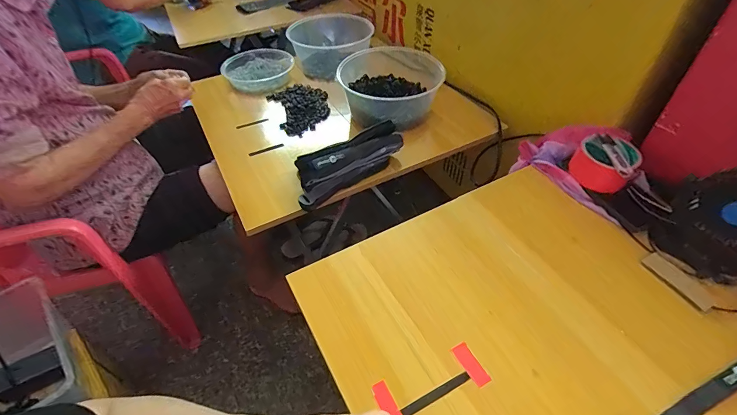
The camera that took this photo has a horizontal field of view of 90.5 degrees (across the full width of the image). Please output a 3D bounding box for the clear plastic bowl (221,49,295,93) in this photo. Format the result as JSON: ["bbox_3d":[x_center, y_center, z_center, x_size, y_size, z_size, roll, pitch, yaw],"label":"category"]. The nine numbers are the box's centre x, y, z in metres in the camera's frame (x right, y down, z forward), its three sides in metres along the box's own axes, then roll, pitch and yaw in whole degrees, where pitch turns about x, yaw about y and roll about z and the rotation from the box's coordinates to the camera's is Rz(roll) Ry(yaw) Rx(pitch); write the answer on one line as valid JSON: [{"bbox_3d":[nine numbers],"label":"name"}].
[{"bbox_3d":[-0.297,-0.374,0.991,0.178,0.042,0.176,-1,46,1],"label":"clear plastic bowl"}]

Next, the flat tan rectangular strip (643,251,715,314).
[{"bbox_3d":[0.404,0.096,0.478,0.030,0.005,0.085,-20,48,-16],"label":"flat tan rectangular strip"}]

